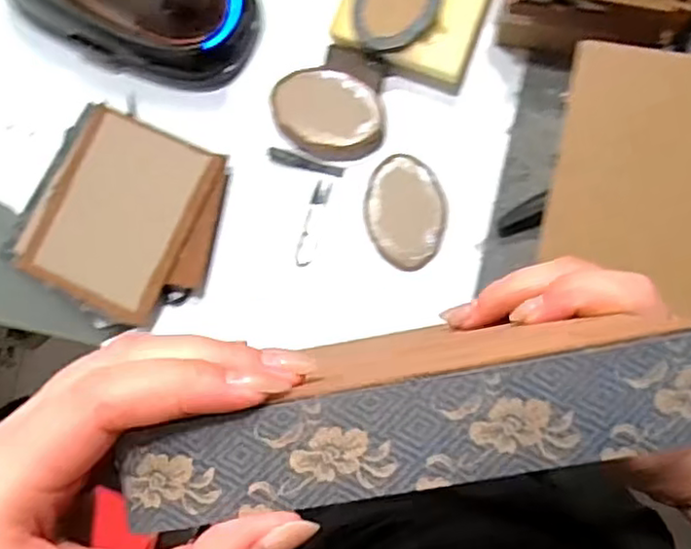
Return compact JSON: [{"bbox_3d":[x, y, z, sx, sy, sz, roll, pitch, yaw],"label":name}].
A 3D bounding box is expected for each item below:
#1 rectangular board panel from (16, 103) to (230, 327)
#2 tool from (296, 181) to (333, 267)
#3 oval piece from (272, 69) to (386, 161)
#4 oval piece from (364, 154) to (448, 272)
[{"bbox_3d":[-0.252,-0.068,0.744,0.165,0.017,0.205,26,93,7],"label":"rectangular board panel"},{"bbox_3d":[-0.036,-0.058,0.753,0.018,0.005,0.097,15,84,3],"label":"tool"},{"bbox_3d":[-0.018,-0.179,0.757,0.126,0.028,0.092,19,85,3],"label":"oval piece"},{"bbox_3d":[0.068,-0.070,0.756,0.087,0.007,0.126,-7,84,1],"label":"oval piece"}]

